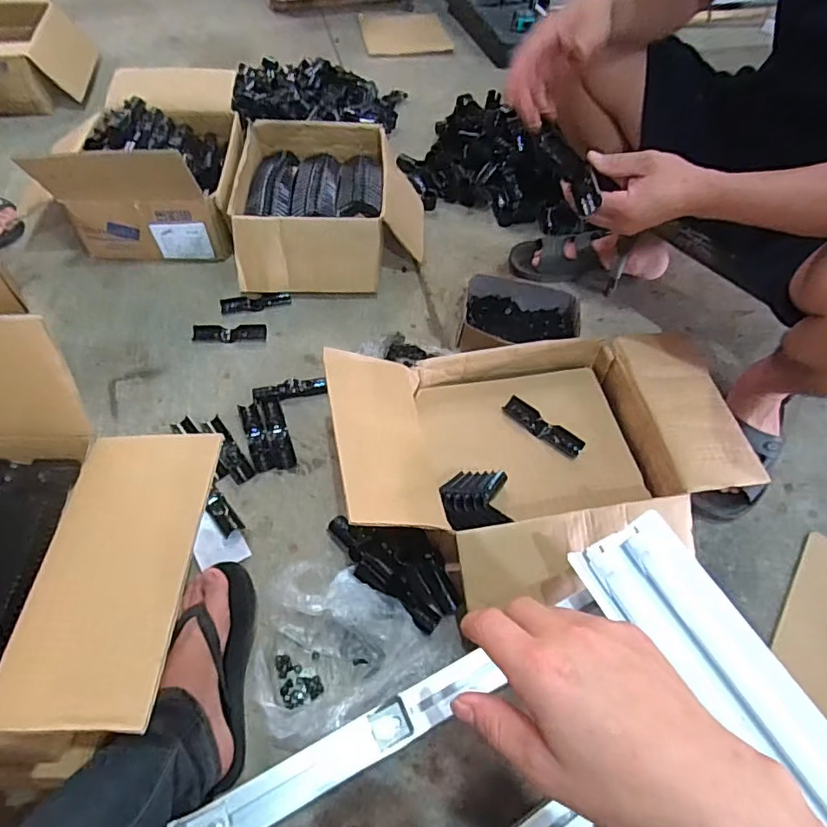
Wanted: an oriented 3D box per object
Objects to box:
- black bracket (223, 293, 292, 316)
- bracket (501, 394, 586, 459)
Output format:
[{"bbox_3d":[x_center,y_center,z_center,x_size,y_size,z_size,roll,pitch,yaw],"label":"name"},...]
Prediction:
[{"bbox_3d":[-0.301,-0.214,1.043,0.127,0.012,0.040,-14,58,-12],"label":"black bracket"},{"bbox_3d":[0.193,0.020,0.818,0.128,0.010,0.034,36,61,20],"label":"bracket"}]

